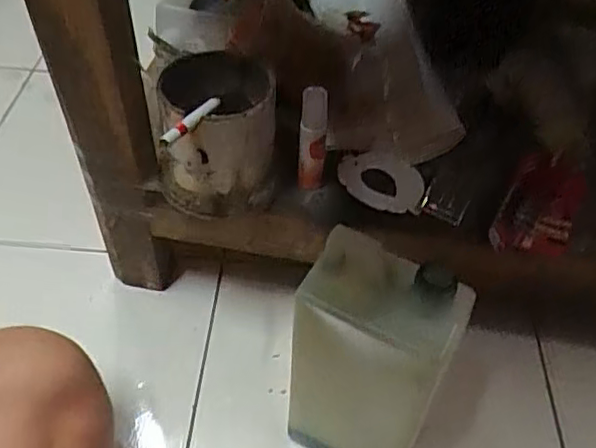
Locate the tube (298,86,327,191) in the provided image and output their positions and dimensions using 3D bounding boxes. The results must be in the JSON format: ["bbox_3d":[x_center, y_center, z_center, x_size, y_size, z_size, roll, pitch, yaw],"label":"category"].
[{"bbox_3d":[0.011,-0.062,0.456,0.019,0.080,0.015,1,48,-2],"label":"tube"}]

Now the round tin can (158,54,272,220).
[{"bbox_3d":[-0.060,-0.065,0.457,0.093,0.087,0.092,-6,48,-8],"label":"round tin can"}]

